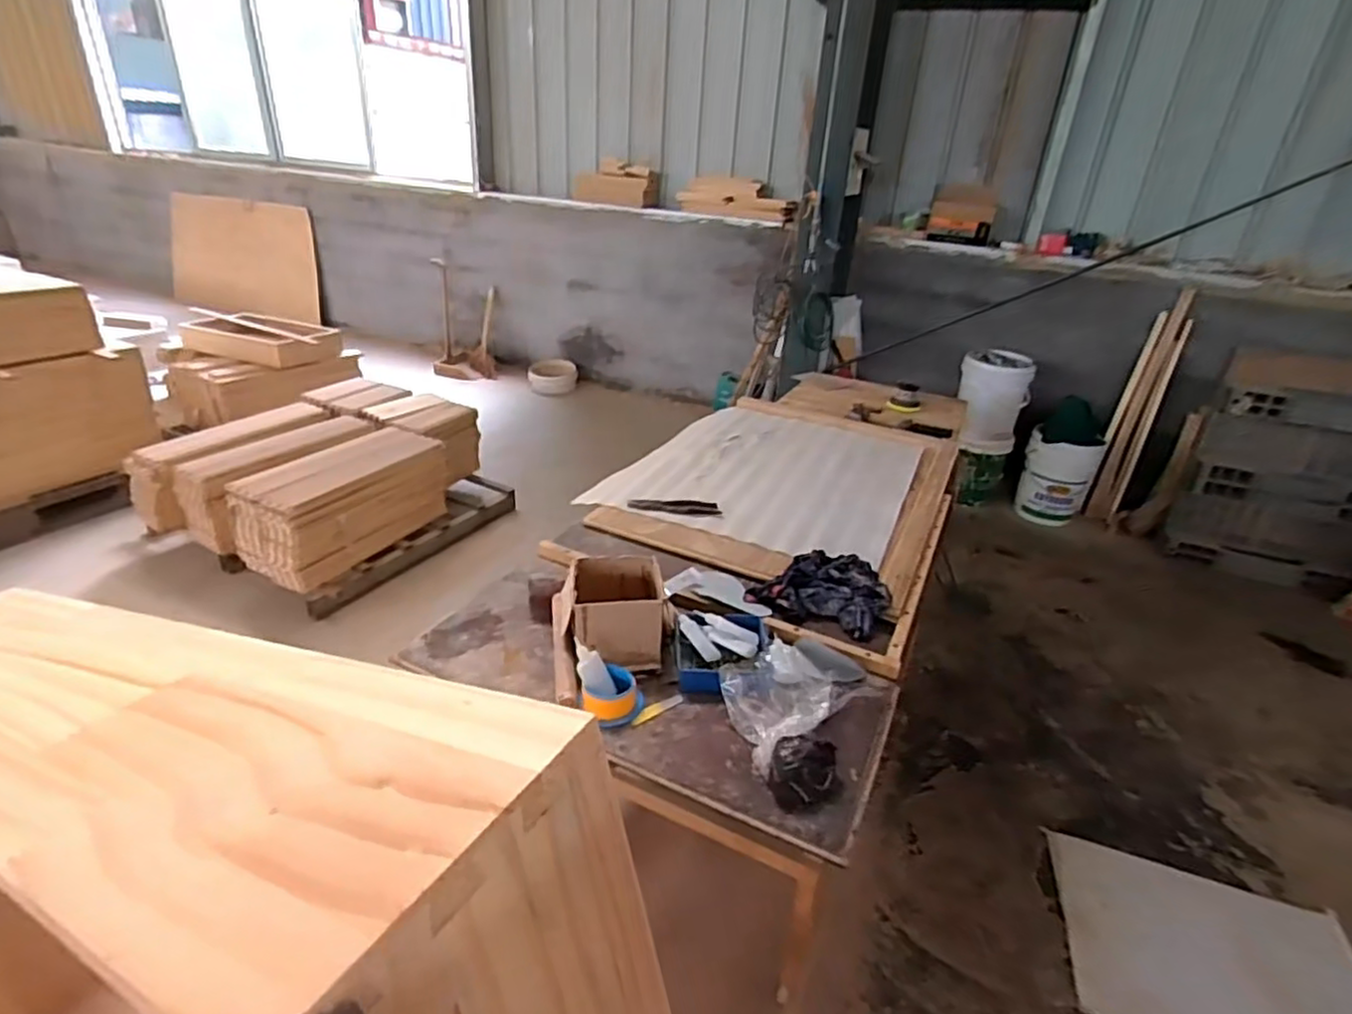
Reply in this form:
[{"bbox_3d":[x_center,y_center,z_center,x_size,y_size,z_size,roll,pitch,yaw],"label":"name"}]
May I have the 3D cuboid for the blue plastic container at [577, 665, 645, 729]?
[{"bbox_3d":[-0.089,0.270,0.975,0.079,0.044,0.073,3,27,-2],"label":"blue plastic container"}]

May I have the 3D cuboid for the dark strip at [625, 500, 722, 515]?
[{"bbox_3d":[-0.003,-0.003,1.481,0.195,0.008,0.055,6,27,3],"label":"dark strip"}]

